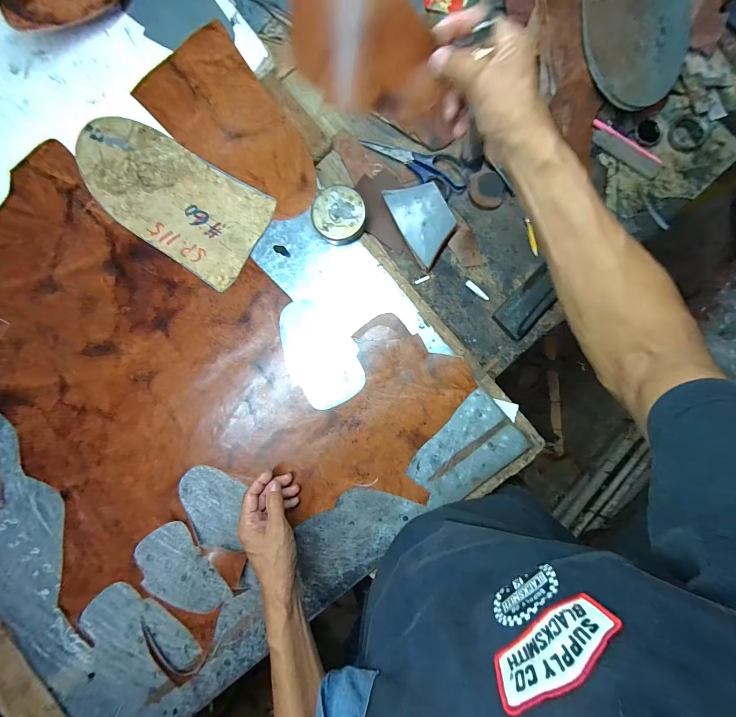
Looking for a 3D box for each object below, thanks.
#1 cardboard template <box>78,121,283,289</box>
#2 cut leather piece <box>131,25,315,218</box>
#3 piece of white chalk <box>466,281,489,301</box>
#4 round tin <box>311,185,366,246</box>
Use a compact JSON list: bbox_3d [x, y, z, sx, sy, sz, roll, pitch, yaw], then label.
[{"bbox_3d":[-0.288,-0.232,0.468,0.273,0.008,0.148,30,90,-5],"label":"cardboard template"},{"bbox_3d":[-0.185,-0.326,0.463,0.145,0.012,0.268,-43,93,0],"label":"cut leather piece"},{"bbox_3d":[0.168,-0.104,0.491,0.042,0.004,0.010,38,90,-3],"label":"piece of white chalk"},{"bbox_3d":[-0.043,-0.208,0.463,0.073,0.027,0.075,0,92,-2],"label":"round tin"}]

